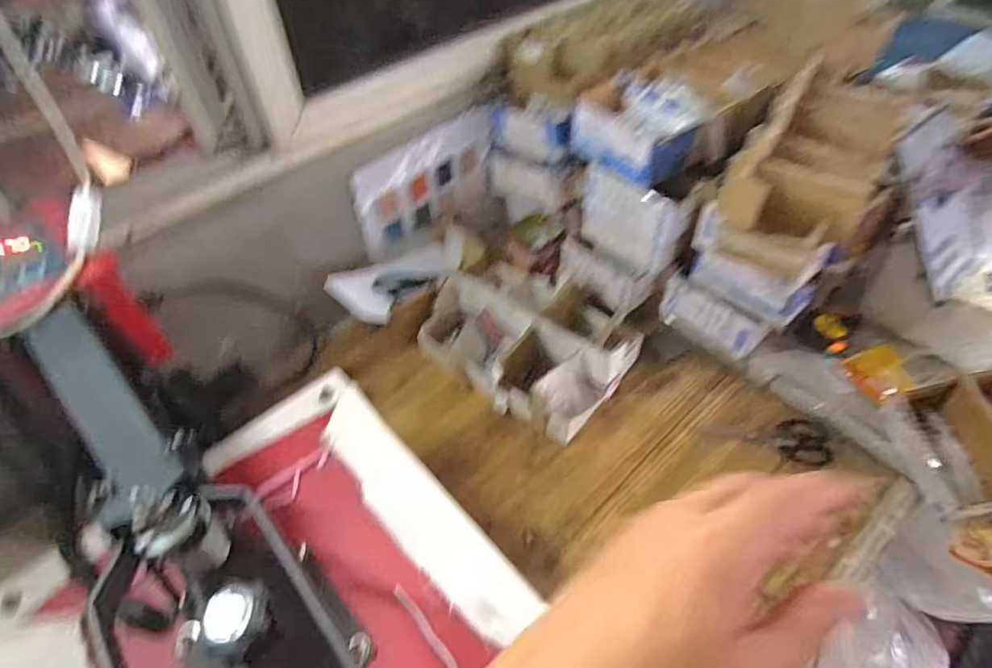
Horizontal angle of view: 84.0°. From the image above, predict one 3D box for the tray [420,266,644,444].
[{"bbox_3d":[0.066,-0.012,0.886,0.309,0.095,0.271,35,59,29],"label":"tray"}]

